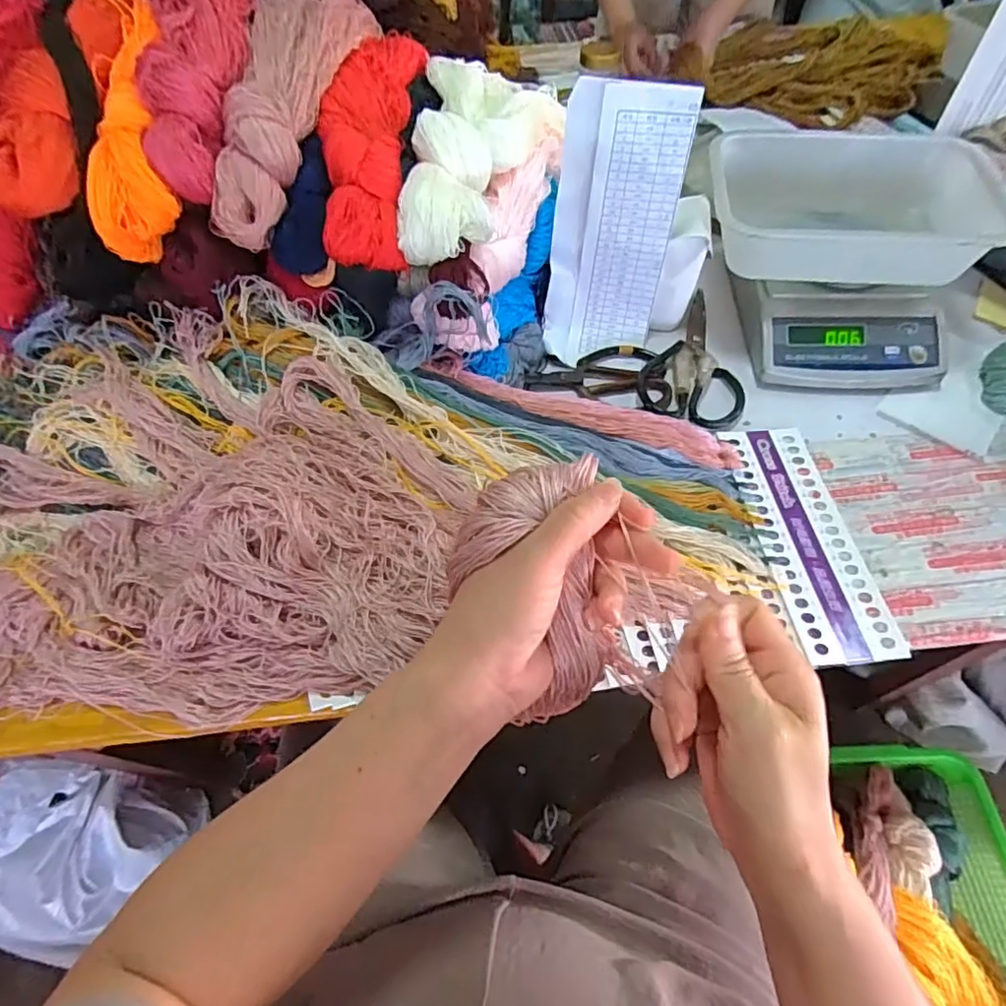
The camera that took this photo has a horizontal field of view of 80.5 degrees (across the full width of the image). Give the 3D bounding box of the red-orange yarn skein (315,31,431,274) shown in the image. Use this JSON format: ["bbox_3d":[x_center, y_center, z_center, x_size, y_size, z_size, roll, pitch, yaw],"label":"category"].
[{"bbox_3d":[-0.126,-0.365,0.588,0.076,0.079,0.308,0,58,3],"label":"red-orange yarn skein"}]

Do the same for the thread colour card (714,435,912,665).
[{"bbox_3d":[0.273,0.027,0.538,0.085,0.005,0.237,-4,57,-5],"label":"thread colour card"}]

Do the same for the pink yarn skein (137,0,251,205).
[{"bbox_3d":[-0.285,-0.394,0.527,0.109,0.054,0.276,-7,72,-2],"label":"pink yarn skein"}]

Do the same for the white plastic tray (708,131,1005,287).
[{"bbox_3d":[0.371,-0.313,0.651,0.286,0.093,0.197,10,59,8],"label":"white plastic tray"}]

